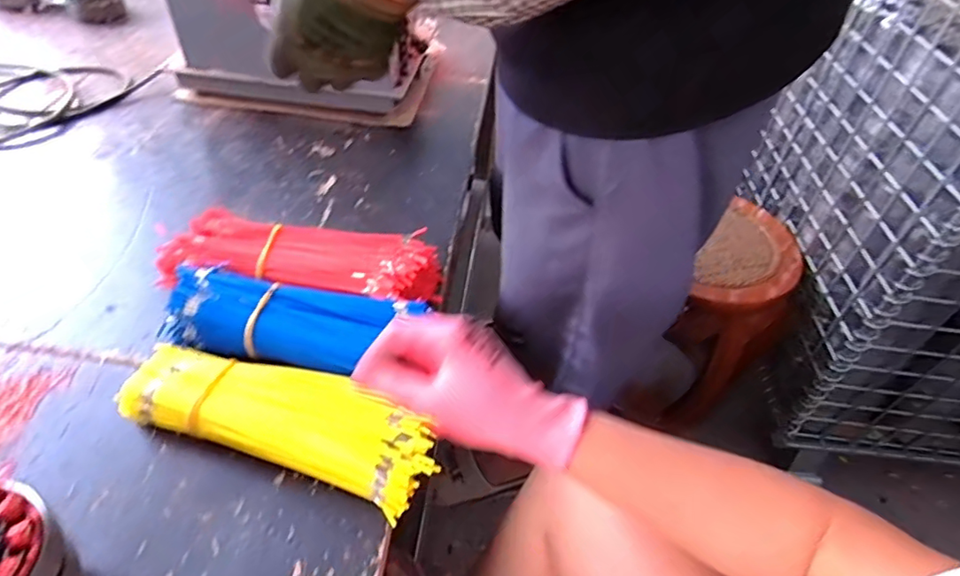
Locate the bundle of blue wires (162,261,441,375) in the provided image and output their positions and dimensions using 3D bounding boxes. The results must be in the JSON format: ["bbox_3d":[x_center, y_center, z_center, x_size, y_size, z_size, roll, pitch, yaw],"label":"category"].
[{"bbox_3d":[-0.170,0.037,0.496,0.216,0.050,0.080,9,45,3],"label":"bundle of blue wires"}]

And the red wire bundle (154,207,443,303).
[{"bbox_3d":[-0.174,-0.024,0.552,0.267,0.051,0.096,5,46,-2],"label":"red wire bundle"}]

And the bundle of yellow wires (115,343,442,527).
[{"bbox_3d":[-0.154,0.104,0.440,0.238,0.041,0.079,16,47,9],"label":"bundle of yellow wires"}]

